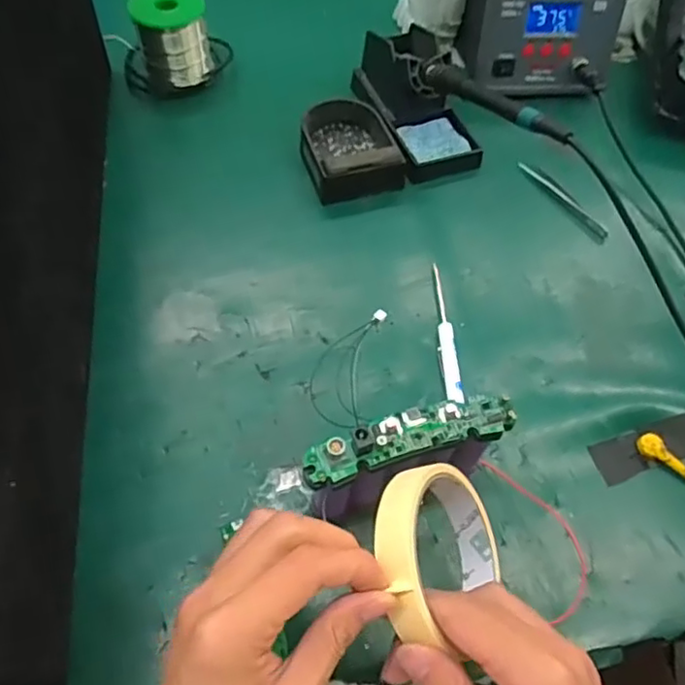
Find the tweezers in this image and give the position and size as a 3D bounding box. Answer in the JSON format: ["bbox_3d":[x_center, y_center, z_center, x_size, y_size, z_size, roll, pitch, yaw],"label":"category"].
[{"bbox_3d":[0.198,-0.131,0.559,0.012,0.004,0.105,-28,62,-21],"label":"tweezers"}]

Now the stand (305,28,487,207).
[{"bbox_3d":[0.036,-0.204,0.562,0.157,0.070,0.148,-16,58,-15],"label":"stand"}]

